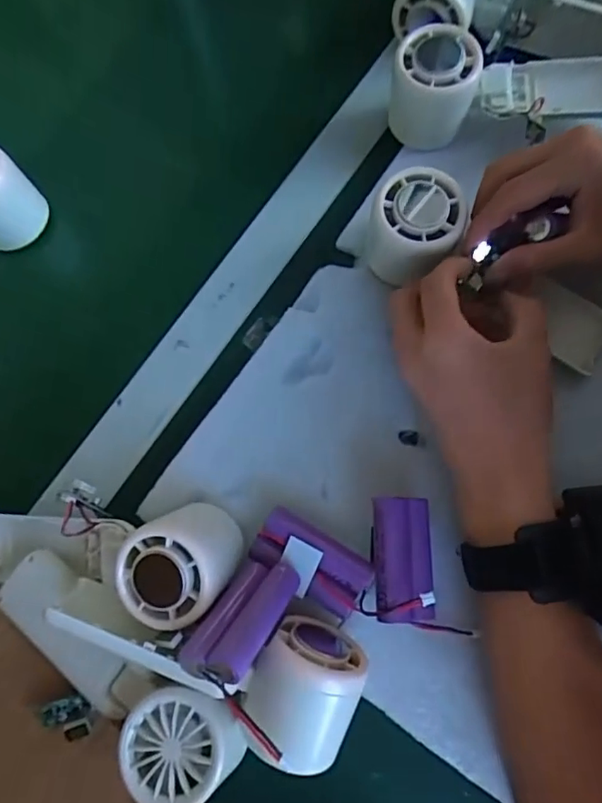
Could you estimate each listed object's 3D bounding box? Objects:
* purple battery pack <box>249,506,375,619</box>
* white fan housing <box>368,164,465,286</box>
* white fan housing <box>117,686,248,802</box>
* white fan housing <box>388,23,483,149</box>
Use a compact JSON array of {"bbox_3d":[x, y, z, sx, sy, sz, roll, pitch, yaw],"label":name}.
[{"bbox_3d":[0.005,0.089,0.309,0.066,0.016,0.035,32,80,12],"label":"purple battery pack"},{"bbox_3d":[0.069,-0.104,0.340,0.054,0.053,0.055,-1,75,5],"label":"white fan housing"},{"bbox_3d":[-0.058,0.175,0.289,0.060,0.051,0.053,-12,74,2],"label":"white fan housing"},{"bbox_3d":[0.088,-0.213,0.372,0.050,0.057,0.046,0,73,1],"label":"white fan housing"}]

